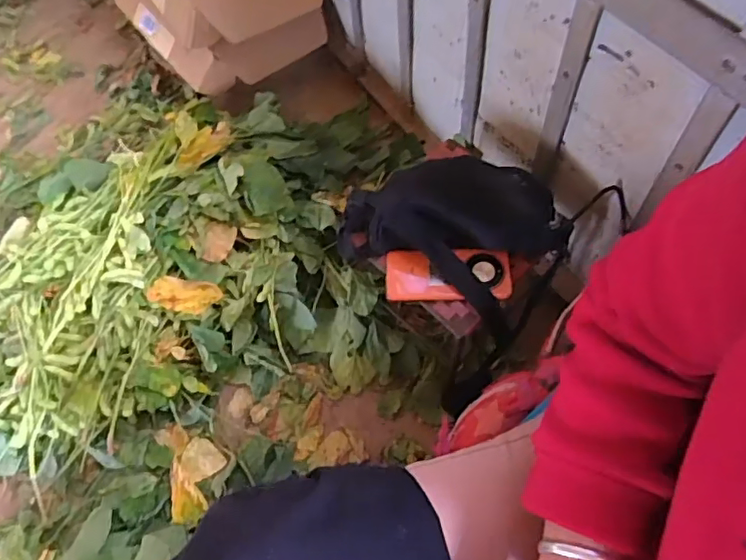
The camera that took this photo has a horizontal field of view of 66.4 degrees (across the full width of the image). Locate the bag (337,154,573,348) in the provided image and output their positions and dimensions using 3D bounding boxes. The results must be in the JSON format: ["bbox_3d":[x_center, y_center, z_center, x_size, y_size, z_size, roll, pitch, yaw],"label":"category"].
[{"bbox_3d":[0.112,-0.074,0.774,0.260,0.112,0.210,32,68,20],"label":"bag"}]

